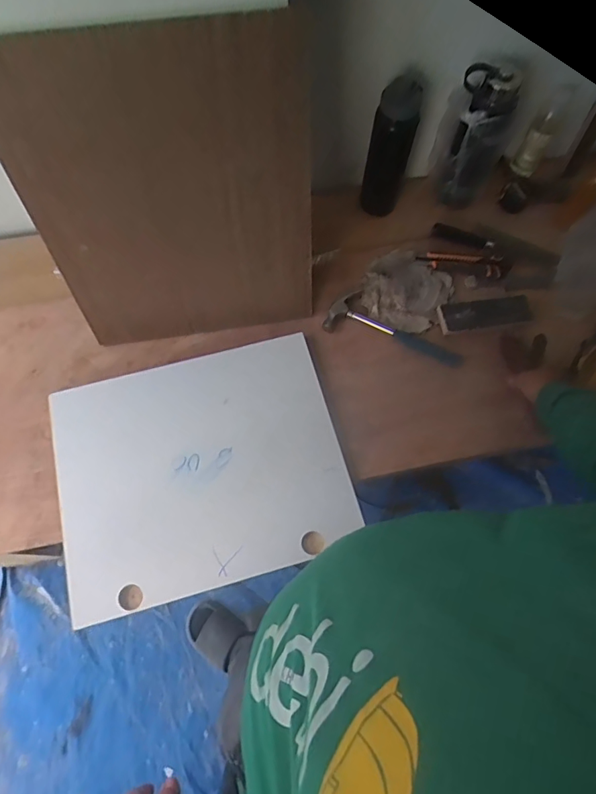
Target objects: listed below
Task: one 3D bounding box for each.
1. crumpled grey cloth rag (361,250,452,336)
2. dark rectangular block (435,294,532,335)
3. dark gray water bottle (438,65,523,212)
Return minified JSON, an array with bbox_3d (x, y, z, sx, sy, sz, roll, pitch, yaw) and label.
[{"bbox_3d":[0.202,-0.207,0.890,0.157,0.041,0.164,31,71,11],"label":"crumpled grey cloth rag"},{"bbox_3d":[0.343,-0.152,0.862,0.168,0.016,0.059,-9,69,-4],"label":"dark rectangular block"},{"bbox_3d":[0.302,-0.449,0.839,0.103,0.244,0.080,23,70,8],"label":"dark gray water bottle"}]

